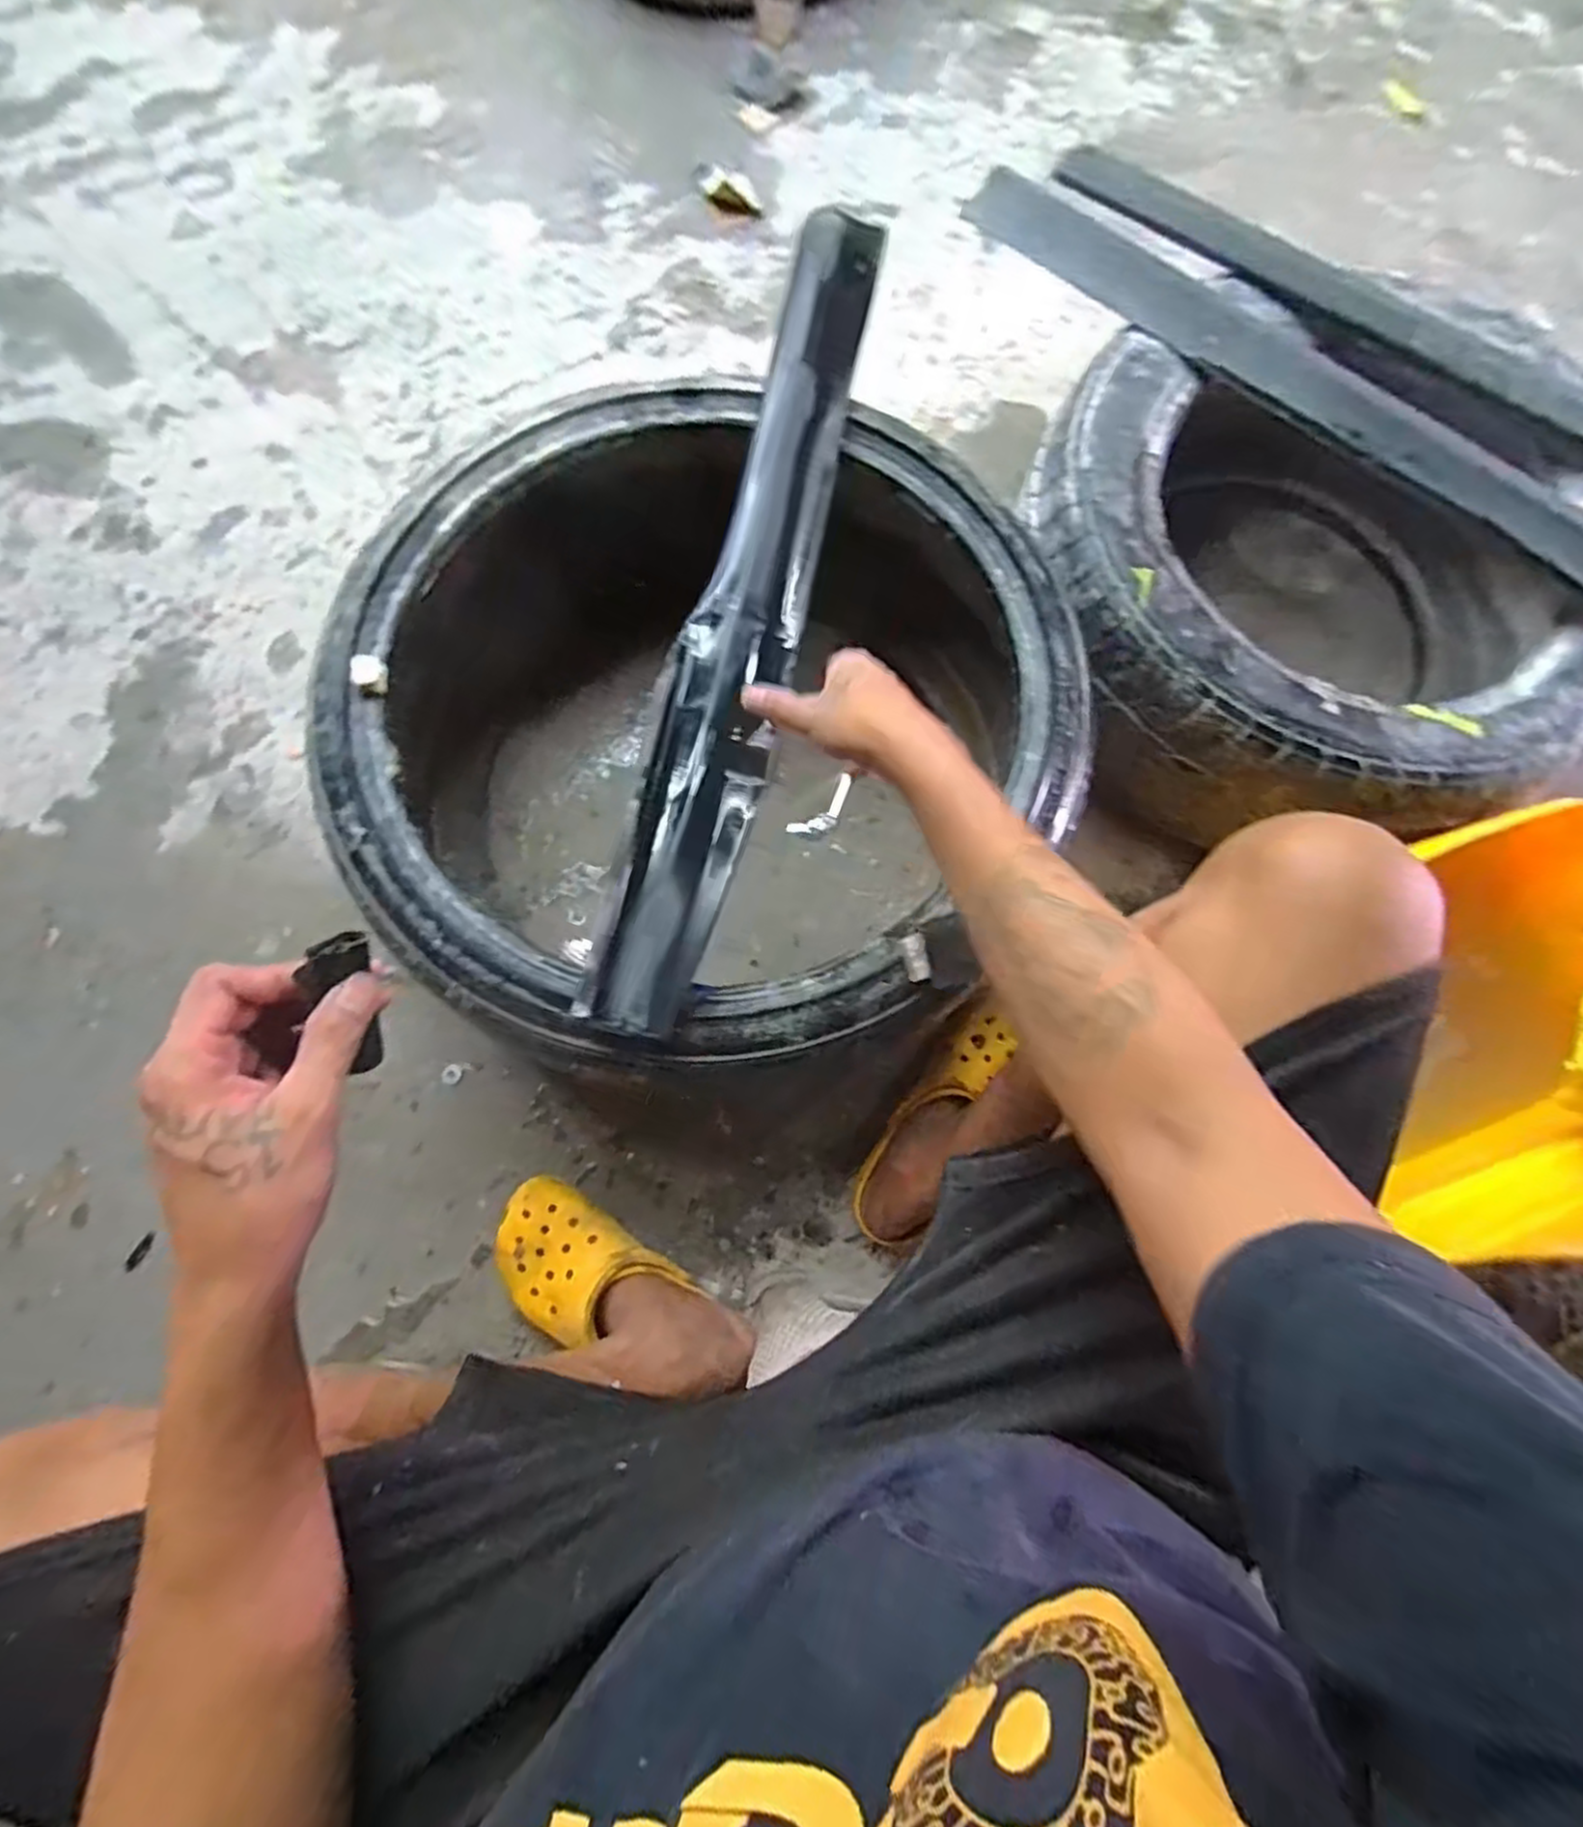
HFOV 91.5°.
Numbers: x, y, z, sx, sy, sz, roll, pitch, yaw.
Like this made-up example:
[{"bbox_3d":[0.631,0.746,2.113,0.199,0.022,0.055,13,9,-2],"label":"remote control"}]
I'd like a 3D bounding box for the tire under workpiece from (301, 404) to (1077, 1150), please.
[{"bbox_3d":[-0.071,-0.149,0.728,0.635,0.263,0.603,33,78,8],"label":"tire under workpiece"}]

